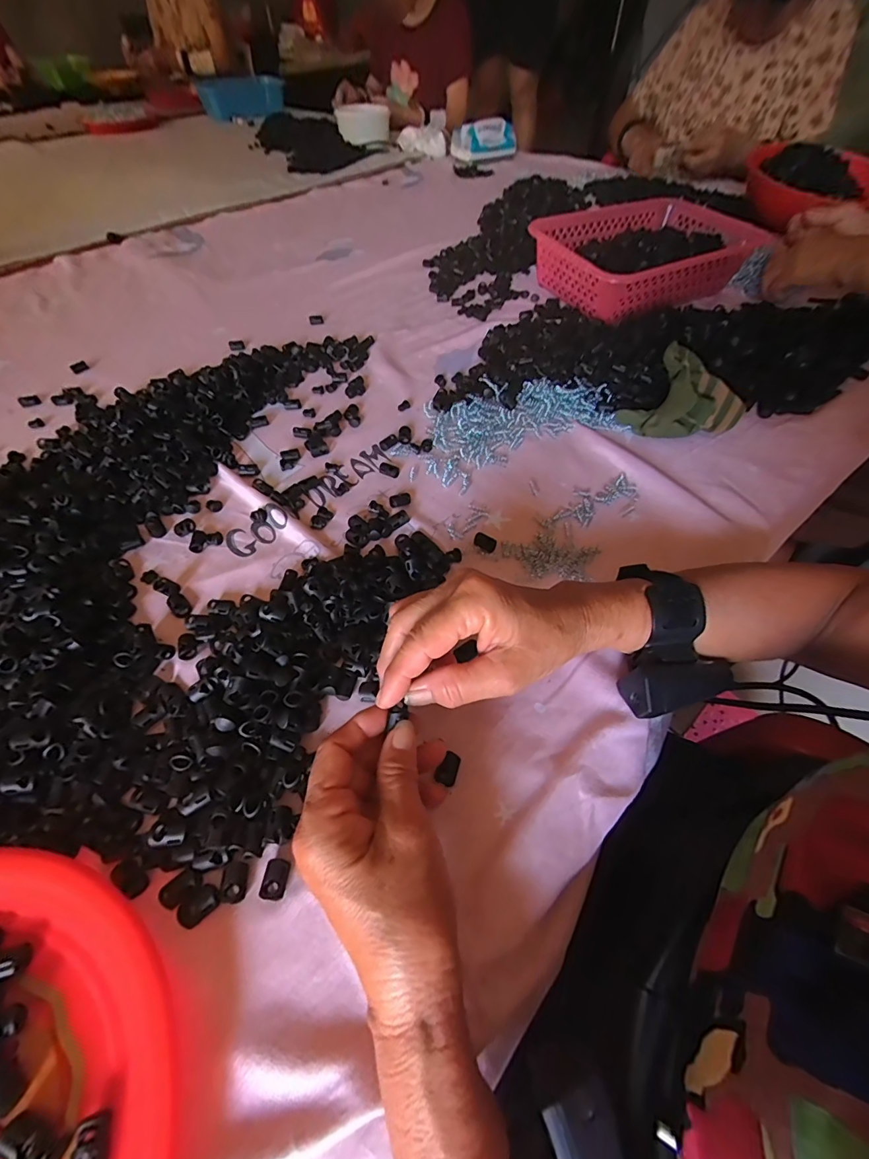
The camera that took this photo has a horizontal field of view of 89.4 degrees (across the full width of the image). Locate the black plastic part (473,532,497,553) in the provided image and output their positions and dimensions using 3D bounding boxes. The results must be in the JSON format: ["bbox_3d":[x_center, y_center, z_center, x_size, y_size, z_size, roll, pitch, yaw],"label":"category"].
[{"bbox_3d":[0.047,-0.034,0.406,0.021,0.005,0.016,25,59,15],"label":"black plastic part"}]

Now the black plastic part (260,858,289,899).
[{"bbox_3d":[-0.092,0.174,0.255,0.013,0.006,0.019,5,56,2],"label":"black plastic part"}]

